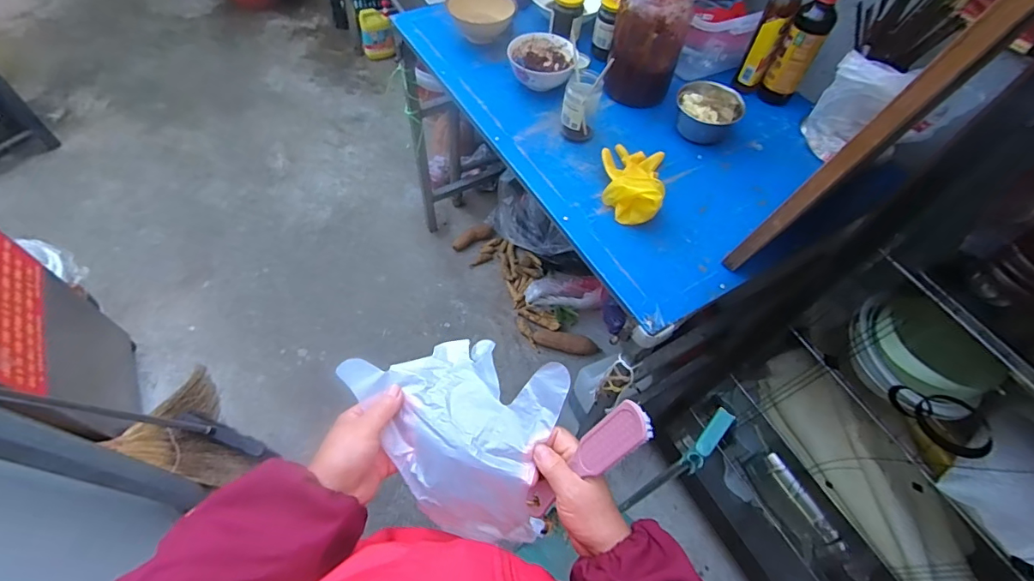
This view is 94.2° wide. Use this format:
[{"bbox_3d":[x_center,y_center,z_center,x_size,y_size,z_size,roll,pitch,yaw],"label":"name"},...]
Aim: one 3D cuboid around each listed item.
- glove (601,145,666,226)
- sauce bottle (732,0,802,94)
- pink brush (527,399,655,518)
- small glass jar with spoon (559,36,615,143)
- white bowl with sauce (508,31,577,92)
[{"bbox_3d":[0.207,-0.208,0.862,0.113,0.074,0.184,12,60,3],"label":"glove"},{"bbox_3d":[0.518,-0.523,0.983,0.061,0.236,0.057,23,61,9],"label":"sauce bottle"},{"bbox_3d":[0.058,0.152,0.422,0.017,0.161,0.035,-8,54,-49],"label":"pink brush"},{"bbox_3d":[0.123,-0.359,0.916,0.073,0.127,0.087,10,60,1],"label":"small glass jar with spoon"},{"bbox_3d":[0.050,-0.482,1.031,0.137,0.064,0.148,2,60,-3],"label":"white bowl with sauce"}]

